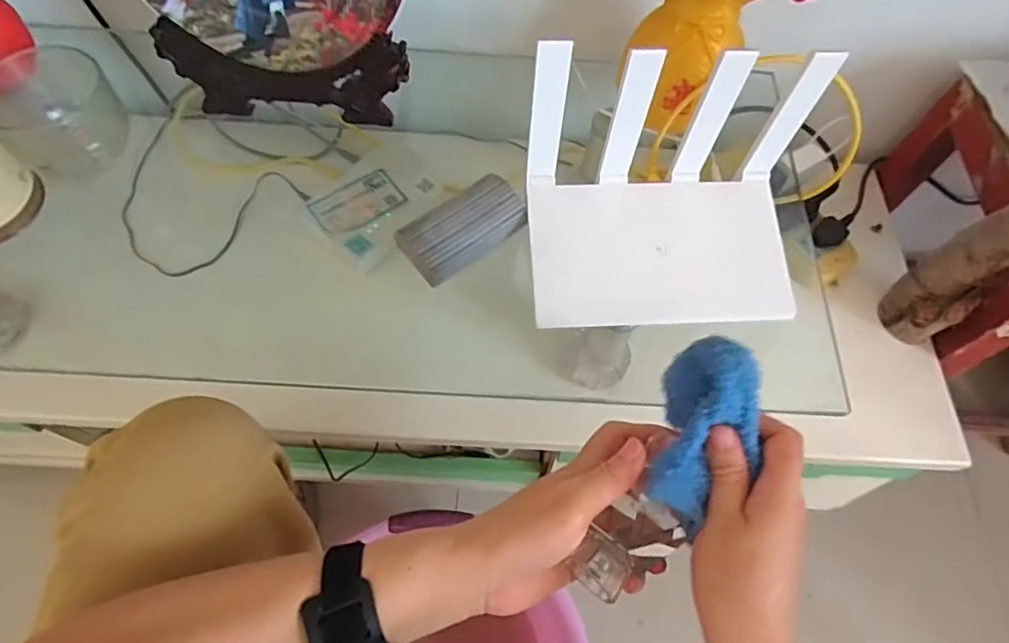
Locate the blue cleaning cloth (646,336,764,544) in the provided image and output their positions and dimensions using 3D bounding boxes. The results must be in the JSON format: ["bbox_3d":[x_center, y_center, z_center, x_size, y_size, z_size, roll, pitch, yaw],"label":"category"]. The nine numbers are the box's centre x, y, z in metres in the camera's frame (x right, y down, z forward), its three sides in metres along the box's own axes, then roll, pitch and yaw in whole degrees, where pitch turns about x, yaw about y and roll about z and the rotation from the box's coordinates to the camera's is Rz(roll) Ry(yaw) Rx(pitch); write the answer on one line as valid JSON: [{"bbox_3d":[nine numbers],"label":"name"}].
[{"bbox_3d":[0.118,0.066,0.343,0.051,0.044,0.107,19,81,7],"label":"blue cleaning cloth"}]

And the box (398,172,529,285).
[{"bbox_3d":[-0.036,-0.082,0.507,0.110,0.023,0.055,-35,70,-18],"label":"box"}]

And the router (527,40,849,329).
[{"bbox_3d":[0.134,-0.097,0.459,0.218,0.161,0.140,-1,63,-3],"label":"router"}]

